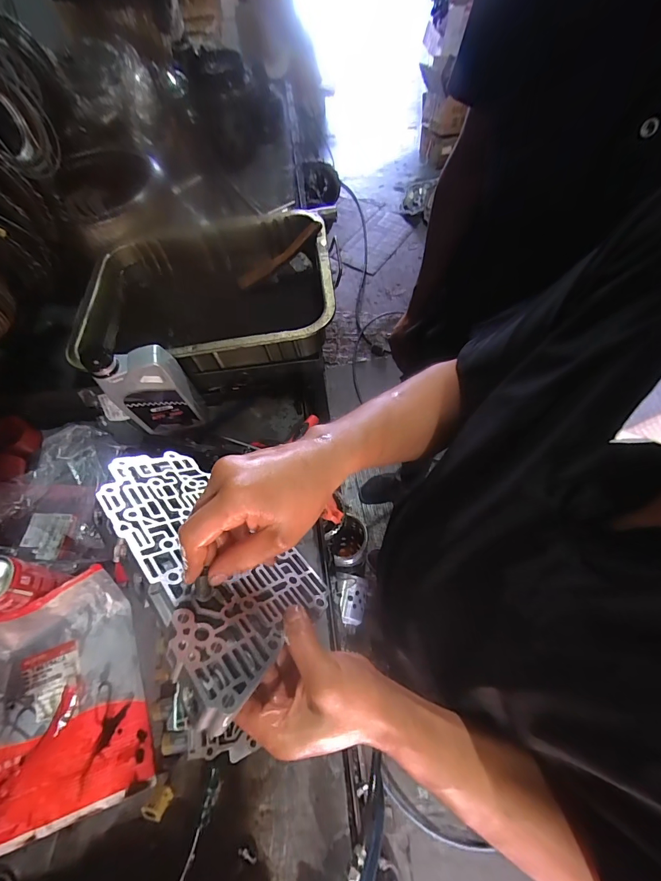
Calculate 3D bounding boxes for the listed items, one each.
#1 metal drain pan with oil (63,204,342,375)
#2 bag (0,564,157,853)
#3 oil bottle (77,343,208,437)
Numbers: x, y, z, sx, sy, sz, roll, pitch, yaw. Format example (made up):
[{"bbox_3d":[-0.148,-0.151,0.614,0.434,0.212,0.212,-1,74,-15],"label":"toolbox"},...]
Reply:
[{"bbox_3d":[-0.242,-0.290,0.765,0.488,0.125,0.375,-7,62,-1],"label":"metal drain pan with oil"},{"bbox_3d":[-0.406,0.358,0.514,0.254,0.099,0.300,-18,63,-7],"label":"bag"},{"bbox_3d":[-0.308,-0.090,0.644,0.118,0.197,0.062,-12,62,-4],"label":"oil bottle"}]

